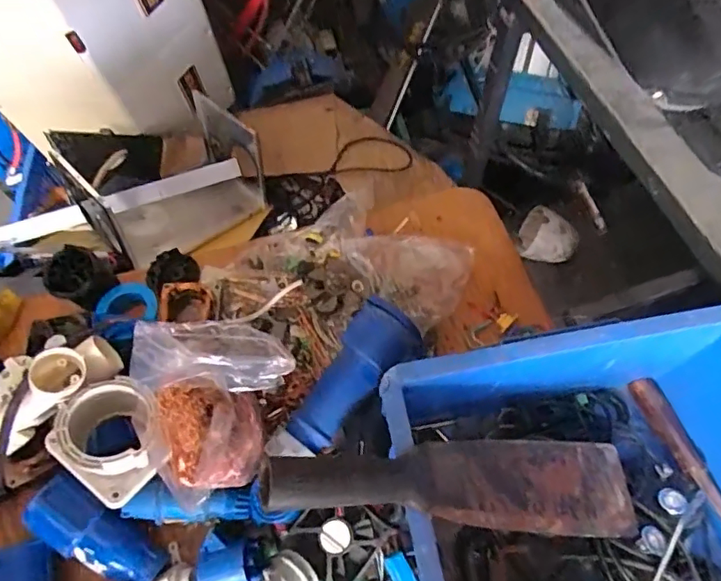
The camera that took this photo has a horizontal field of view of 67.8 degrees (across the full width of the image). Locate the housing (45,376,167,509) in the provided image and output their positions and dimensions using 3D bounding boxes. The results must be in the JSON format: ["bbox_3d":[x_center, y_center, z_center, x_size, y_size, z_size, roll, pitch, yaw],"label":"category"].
[{"bbox_3d":[-0.252,0.153,0.551,0.109,0.080,0.103,-41,70,-19],"label":"housing"}]

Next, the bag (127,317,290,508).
[{"bbox_3d":[-0.131,0.111,0.511,0.140,0.138,0.145,-8,63,-5],"label":"bag"}]

